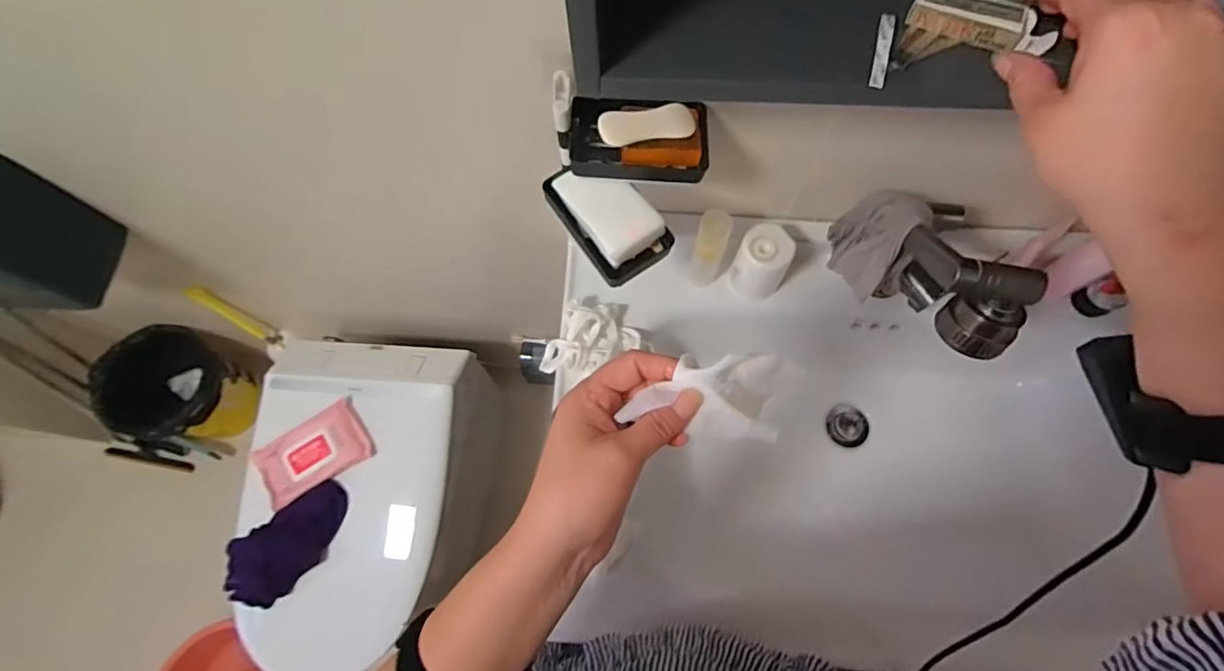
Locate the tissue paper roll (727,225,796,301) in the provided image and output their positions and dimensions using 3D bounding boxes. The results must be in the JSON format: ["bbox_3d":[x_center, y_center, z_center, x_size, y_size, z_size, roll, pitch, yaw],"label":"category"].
[{"bbox_3d":[0.181,-0.086,0.659,0.060,0.100,0.046,28,74,11],"label":"tissue paper roll"}]

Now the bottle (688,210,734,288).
[{"bbox_3d":[0.113,-0.097,0.635,0.035,0.131,0.029,18,72,8],"label":"bottle"}]

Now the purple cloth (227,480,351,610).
[{"bbox_3d":[-0.571,0.376,0.977,0.230,0.018,0.127,-35,104,-16],"label":"purple cloth"}]

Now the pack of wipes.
[{"bbox_3d":[-0.548,0.216,0.998,0.198,0.038,0.115,-33,73,-9],"label":"pack of wipes"}]

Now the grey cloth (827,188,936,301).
[{"bbox_3d":[0.261,-0.092,0.546,0.048,0.139,0.105,14,72,7],"label":"grey cloth"}]

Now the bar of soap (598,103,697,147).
[{"bbox_3d":[0.031,-0.187,0.483,0.084,0.013,0.030,-11,70,-2],"label":"bar of soap"}]

